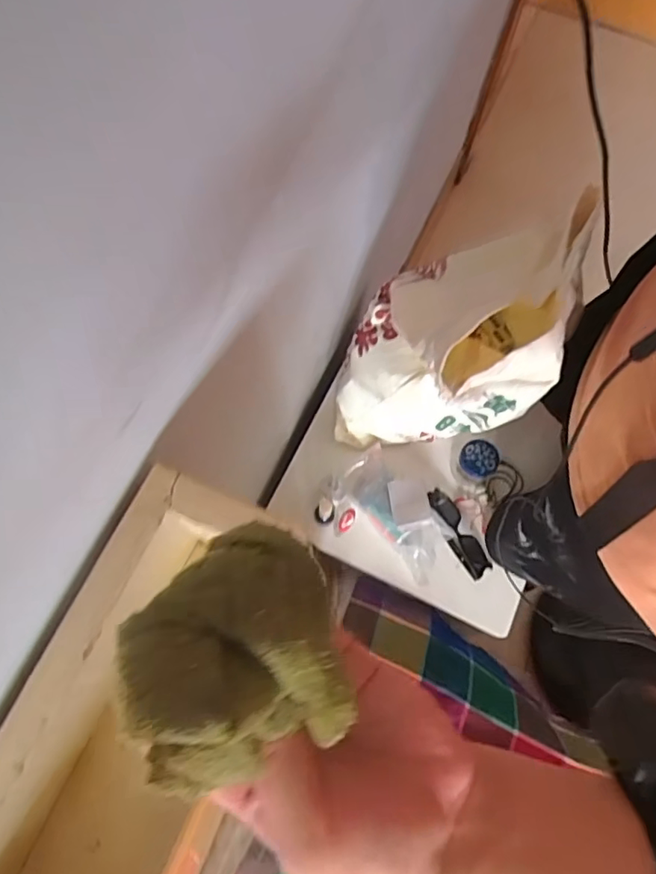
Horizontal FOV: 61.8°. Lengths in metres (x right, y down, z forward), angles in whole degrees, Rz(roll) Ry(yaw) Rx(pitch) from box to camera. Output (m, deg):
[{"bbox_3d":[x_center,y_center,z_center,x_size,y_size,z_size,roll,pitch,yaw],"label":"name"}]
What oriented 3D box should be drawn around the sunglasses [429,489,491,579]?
[{"bbox_3d":[0.188,0.137,0.794,0.041,0.025,0.136,-26,74,-11],"label":"sunglasses"}]

